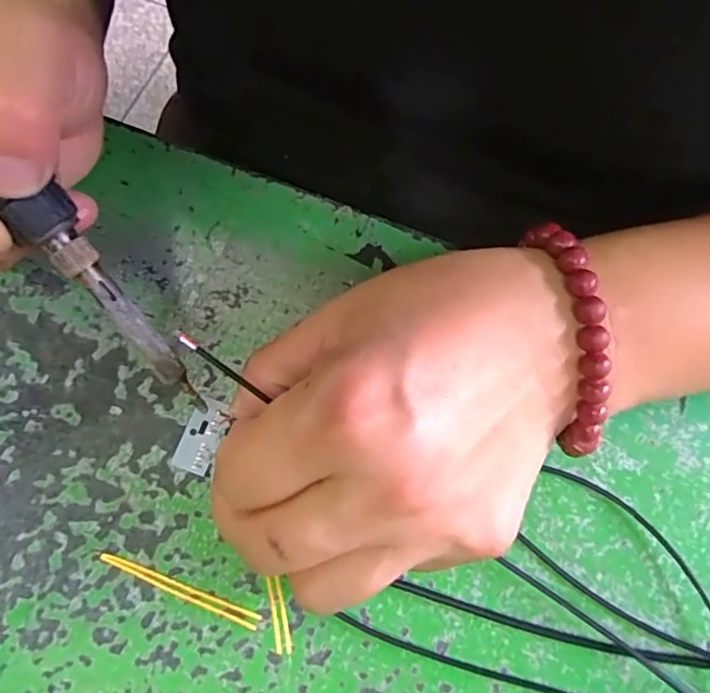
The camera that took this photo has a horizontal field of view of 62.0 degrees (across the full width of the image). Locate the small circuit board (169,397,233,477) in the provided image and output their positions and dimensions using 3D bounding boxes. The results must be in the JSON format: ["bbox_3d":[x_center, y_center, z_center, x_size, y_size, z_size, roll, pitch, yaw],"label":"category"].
[{"bbox_3d":[-0.051,0.029,0.197,0.013,0.004,0.025,16,72,3],"label":"small circuit board"}]

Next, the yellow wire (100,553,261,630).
[{"bbox_3d":[-0.054,0.074,0.180,0.052,0.004,0.005,20,72,4],"label":"yellow wire"}]

